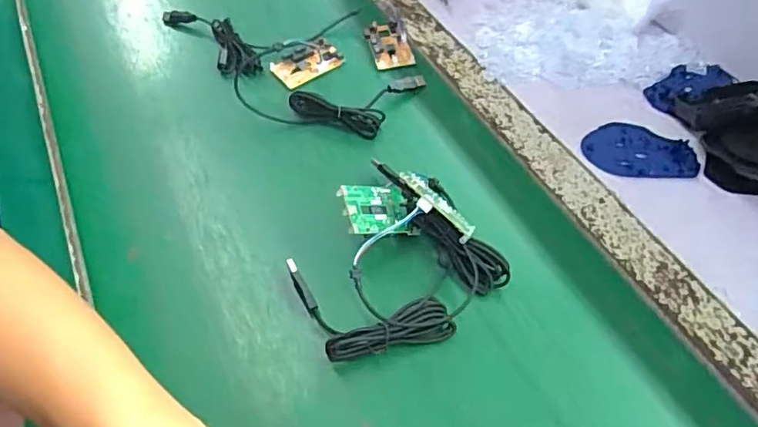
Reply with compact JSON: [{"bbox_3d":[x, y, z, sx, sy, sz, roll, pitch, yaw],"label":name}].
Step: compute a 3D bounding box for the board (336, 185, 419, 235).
[{"bbox_3d":[-0.001,-0.002,0.463,0.065,0.008,0.044,2,63,-37],"label":"board"}]

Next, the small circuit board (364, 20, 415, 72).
[{"bbox_3d":[0.012,-0.197,0.641,0.047,0.010,0.078,-12,53,-8],"label":"small circuit board"}]

